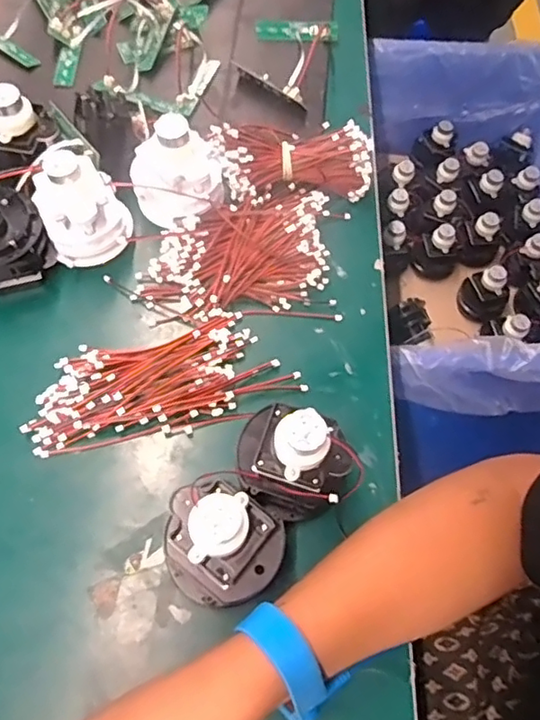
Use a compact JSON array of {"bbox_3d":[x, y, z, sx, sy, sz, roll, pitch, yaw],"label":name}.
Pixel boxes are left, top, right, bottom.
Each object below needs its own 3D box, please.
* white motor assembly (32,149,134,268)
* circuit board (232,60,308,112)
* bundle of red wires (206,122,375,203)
[{"bbox_3d":[-0.139,-0.114,0.435,0.064,0.083,0.059,-20,67,-12],"label":"white motor assembly"},{"bbox_3d":[-0.002,-0.257,0.538,0.084,0.015,0.013,33,67,12],"label":"circuit board"},{"bbox_3d":[0.017,-0.169,0.482,0.127,0.039,0.069,-9,65,-7],"label":"bundle of red wires"}]

